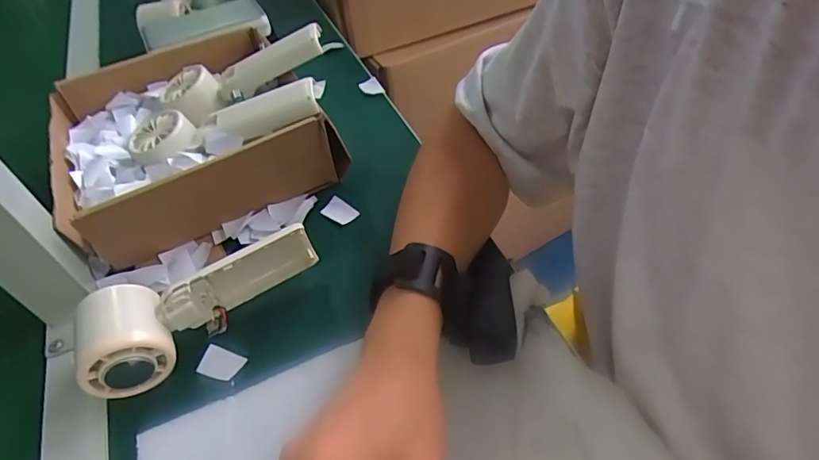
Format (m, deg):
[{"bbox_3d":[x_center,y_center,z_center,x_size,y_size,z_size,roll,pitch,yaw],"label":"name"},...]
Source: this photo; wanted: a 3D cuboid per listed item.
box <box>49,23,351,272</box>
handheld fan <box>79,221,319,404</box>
[{"bbox_3d":[-0.204,-0.091,0.465,0.211,0.067,0.209,-25,54,-17],"label":"box"},{"bbox_3d":[-0.141,0.048,0.348,0.162,0.050,0.062,-24,51,-15],"label":"handheld fan"}]

